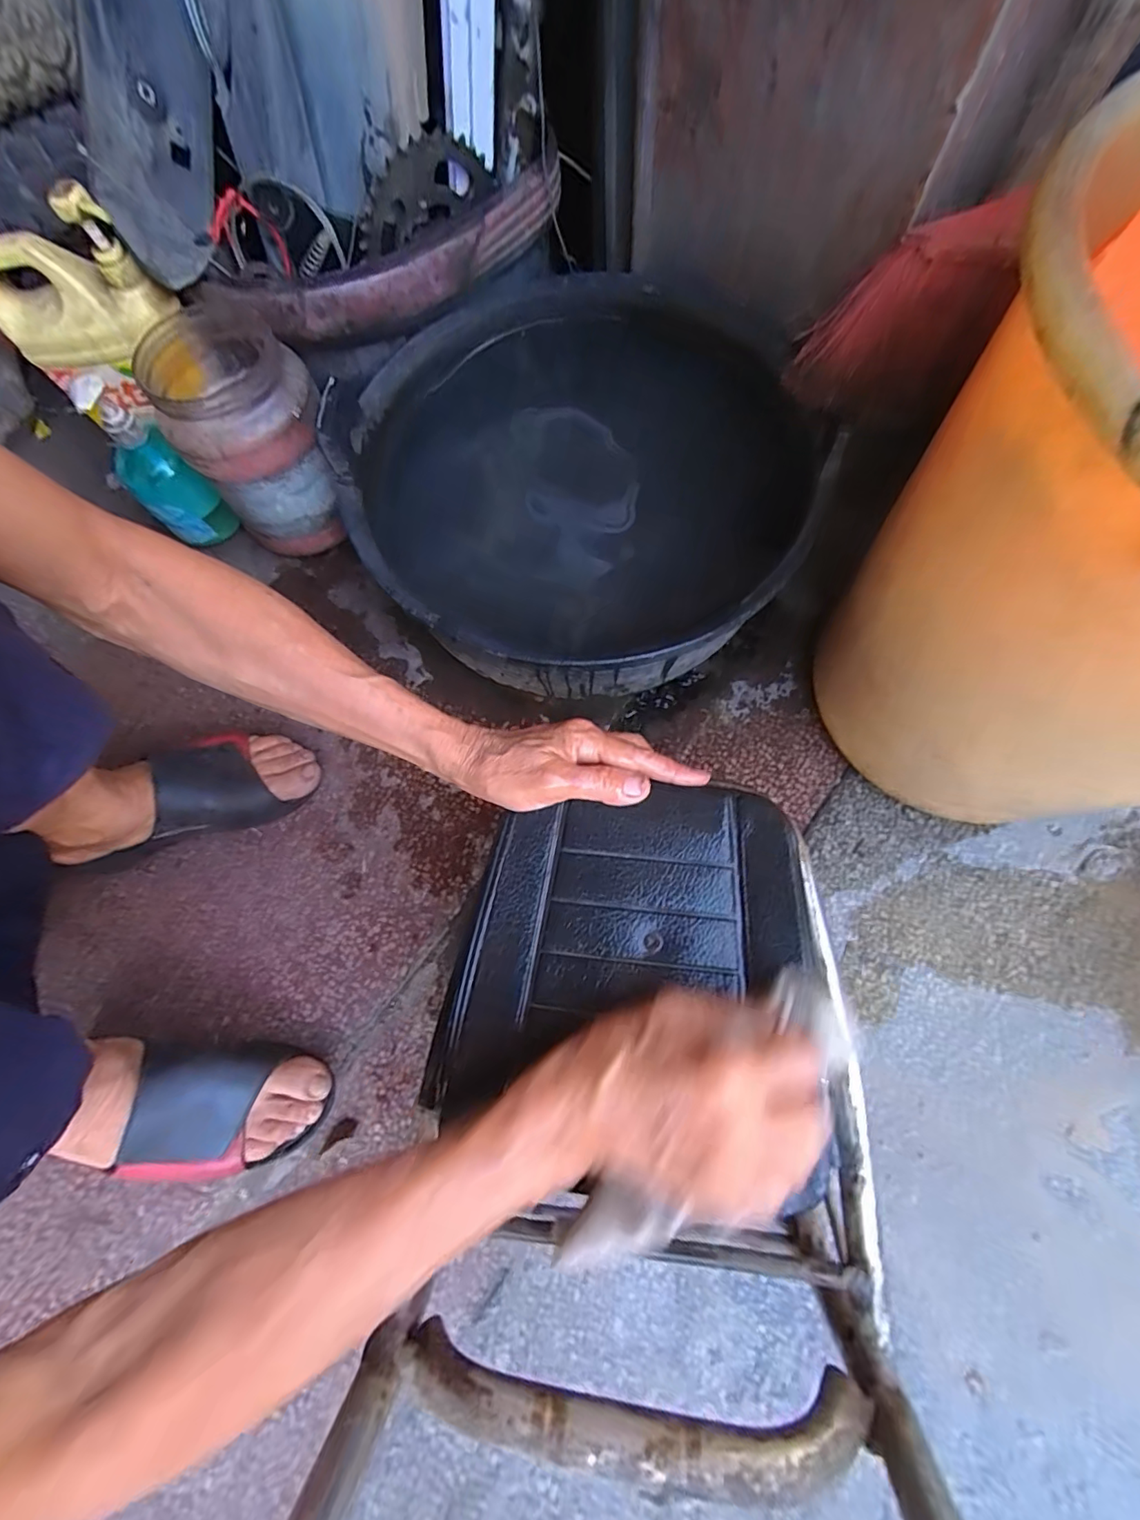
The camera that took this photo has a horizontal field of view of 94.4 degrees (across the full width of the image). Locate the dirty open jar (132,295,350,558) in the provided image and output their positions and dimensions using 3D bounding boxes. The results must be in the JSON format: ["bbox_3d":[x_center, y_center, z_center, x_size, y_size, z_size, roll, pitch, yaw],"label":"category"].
[{"bbox_3d":[-0.308,-0.323,0.528,0.131,0.158,0.147,-32,74,-8],"label":"dirty open jar"}]

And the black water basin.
[{"bbox_3d":[0.006,-0.266,0.525,0.429,0.148,0.436,-1,72,2],"label":"black water basin"}]

